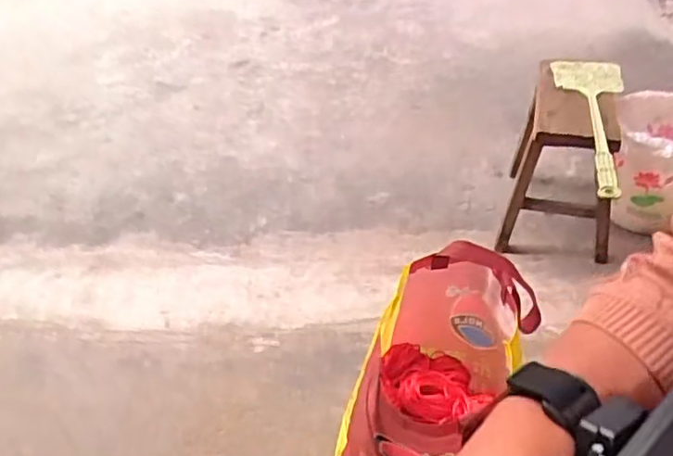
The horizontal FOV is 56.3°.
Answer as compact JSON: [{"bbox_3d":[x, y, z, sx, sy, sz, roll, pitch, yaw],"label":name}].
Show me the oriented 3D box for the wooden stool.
[{"bbox_3d":[0.446,-0.117,1.245,0.202,0.322,0.282,9,40,16],"label":"wooden stool"}]

